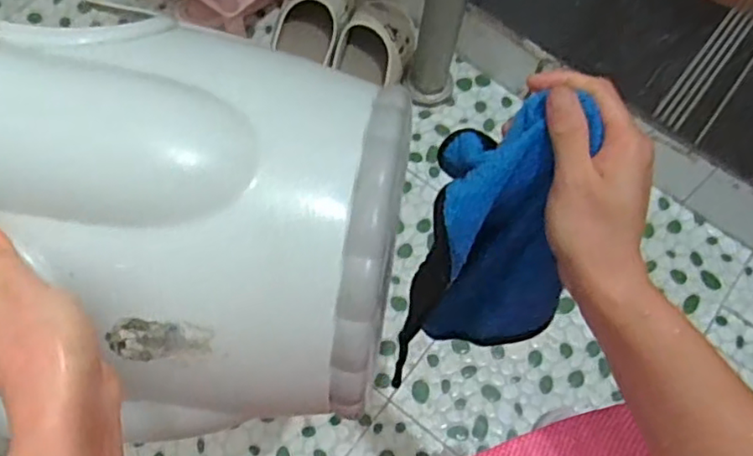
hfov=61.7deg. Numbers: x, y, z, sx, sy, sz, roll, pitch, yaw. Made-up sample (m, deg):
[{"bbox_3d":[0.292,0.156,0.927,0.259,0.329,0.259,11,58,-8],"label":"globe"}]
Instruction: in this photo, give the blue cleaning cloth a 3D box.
[{"bbox_3d":[0.077,0.030,0.436,0.094,0.247,0.066,13,45,4],"label":"blue cleaning cloth"}]

